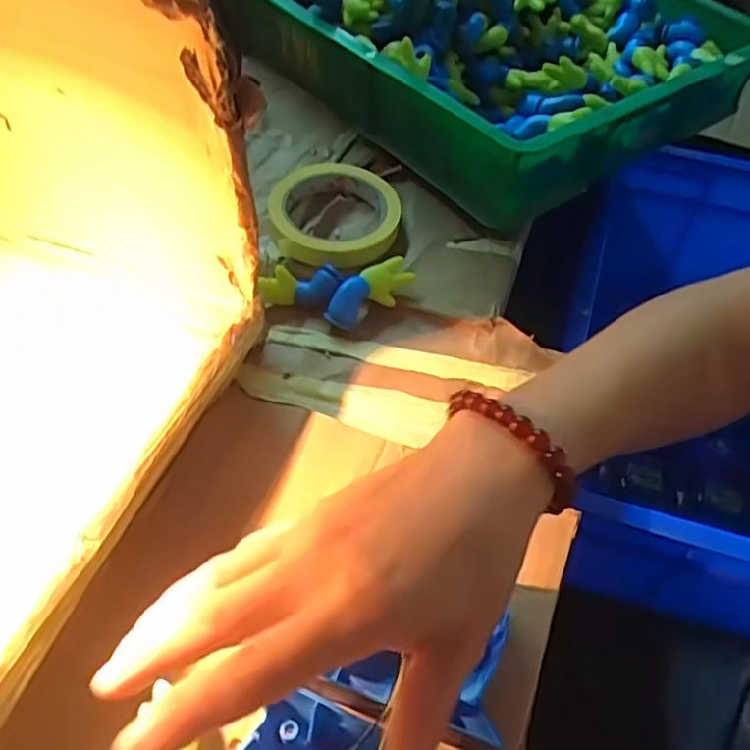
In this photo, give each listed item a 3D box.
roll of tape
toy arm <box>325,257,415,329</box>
[{"bbox_3d":[-0.031,-0.126,0.513,0.100,0.020,0.103,1,53,-2],"label":"roll of tape"},{"bbox_3d":[-0.004,-0.058,0.463,0.067,0.024,0.028,-31,60,-24],"label":"toy arm"}]

